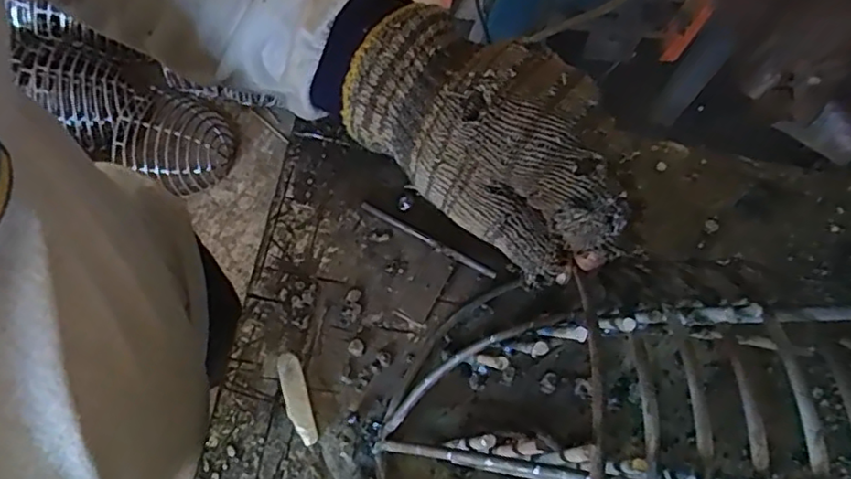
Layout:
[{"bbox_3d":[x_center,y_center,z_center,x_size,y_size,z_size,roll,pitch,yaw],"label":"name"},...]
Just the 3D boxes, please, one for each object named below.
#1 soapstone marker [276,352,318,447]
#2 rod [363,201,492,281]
[{"bbox_3d":[-0.068,0.083,0.322,0.012,0.007,0.047,-14,72,-6],"label":"soapstone marker"},{"bbox_3d":[0.001,0.001,0.351,0.085,0.005,0.005,28,73,8],"label":"rod"}]

